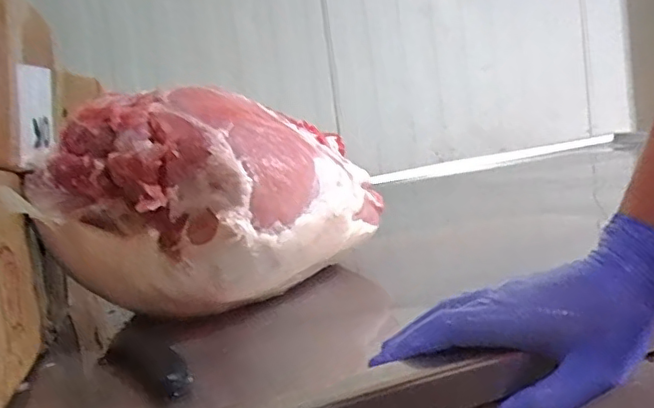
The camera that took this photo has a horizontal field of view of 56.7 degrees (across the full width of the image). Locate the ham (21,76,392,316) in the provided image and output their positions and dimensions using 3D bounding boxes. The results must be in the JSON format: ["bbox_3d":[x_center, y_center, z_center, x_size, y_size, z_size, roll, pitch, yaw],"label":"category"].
[{"bbox_3d":[-0.109,-0.008,0.593,0.298,0.197,0.184,-7,6,1],"label":"ham"}]

